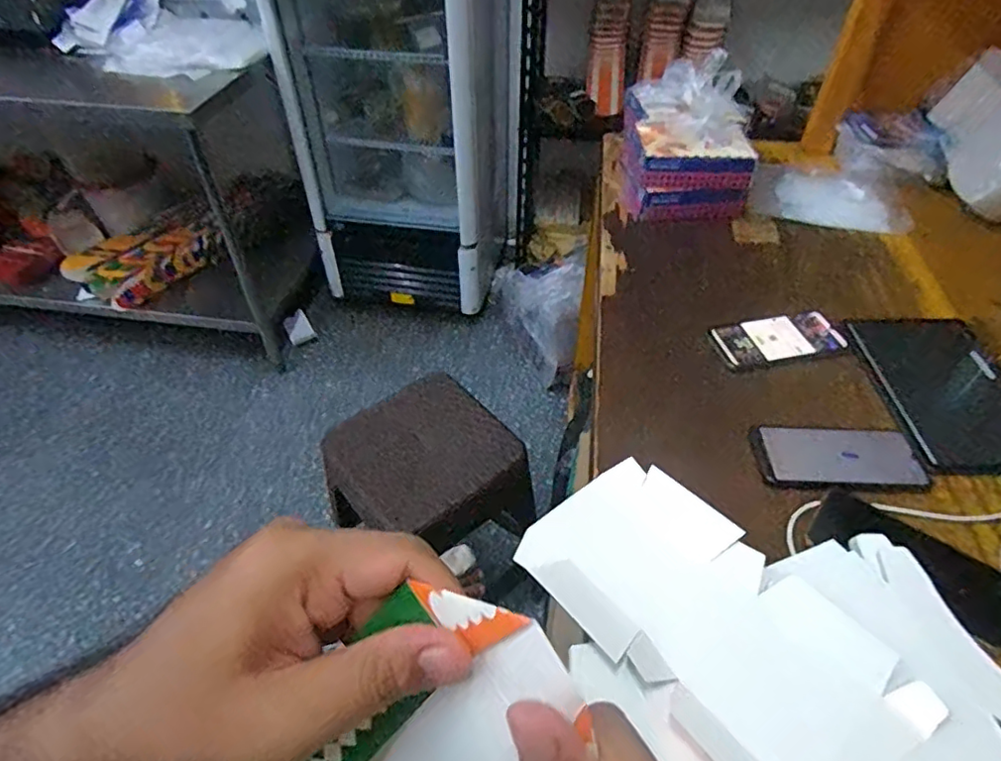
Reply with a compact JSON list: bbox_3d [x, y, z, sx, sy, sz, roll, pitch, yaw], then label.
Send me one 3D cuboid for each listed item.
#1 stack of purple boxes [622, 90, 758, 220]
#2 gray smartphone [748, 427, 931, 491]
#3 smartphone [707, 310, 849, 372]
[{"bbox_3d":[0.304,-0.386,1.002,0.189,0.116,0.215,-1,45,-1],"label":"stack of purple boxes"},{"bbox_3d":[0.362,0.078,0.634,0.168,0.007,0.080,1,45,1],"label":"gray smartphone"},{"bbox_3d":[0.357,-0.053,0.761,0.167,0.007,0.080,-12,47,-11],"label":"smartphone"}]

